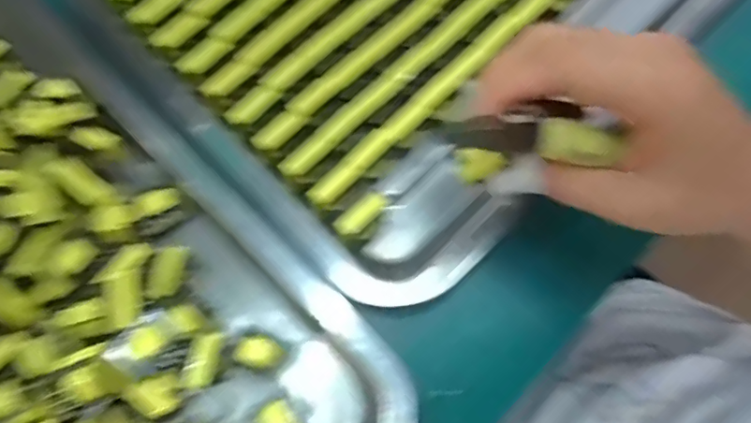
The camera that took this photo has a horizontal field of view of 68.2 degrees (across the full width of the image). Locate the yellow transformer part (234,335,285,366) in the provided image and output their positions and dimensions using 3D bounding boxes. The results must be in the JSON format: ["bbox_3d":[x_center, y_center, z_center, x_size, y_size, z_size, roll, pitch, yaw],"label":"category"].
[{"bbox_3d":[-0.054,0.065,0.256,0.021,0.007,0.013,16,75,5],"label":"yellow transformer part"}]

